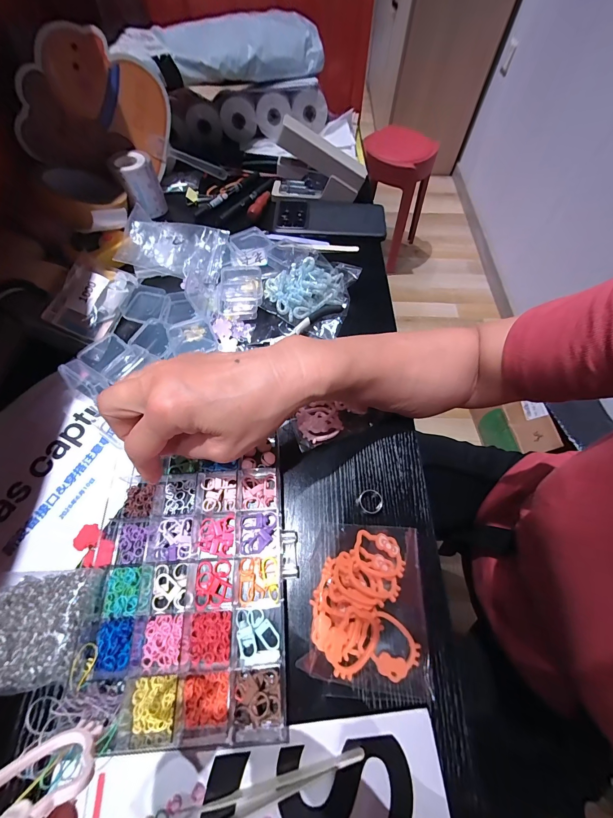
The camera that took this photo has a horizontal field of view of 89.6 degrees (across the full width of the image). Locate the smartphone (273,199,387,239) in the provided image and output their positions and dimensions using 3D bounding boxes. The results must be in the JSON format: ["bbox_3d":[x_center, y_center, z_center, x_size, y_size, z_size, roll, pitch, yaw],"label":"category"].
[{"bbox_3d":[0.033,-0.279,0.449,0.158,0.012,0.075,4,64,0],"label":"smartphone"}]

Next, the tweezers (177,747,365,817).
[{"bbox_3d":[-0.021,0.233,0.189,0.118,0.011,0.013,-16,65,-10],"label":"tweezers"}]

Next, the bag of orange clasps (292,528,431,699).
[{"bbox_3d":[0.047,0.145,0.231,0.086,0.017,0.109,5,64,0],"label":"bag of orange clasps"}]

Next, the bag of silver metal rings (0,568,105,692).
[{"bbox_3d":[-0.199,0.157,0.222,0.081,0.012,0.070,-3,64,-4],"label":"bag of silver metal rings"}]

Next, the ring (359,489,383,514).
[{"bbox_3d":[0.057,0.081,0.270,0.021,0.004,0.021,-2,55,3],"label":"ring"}]

